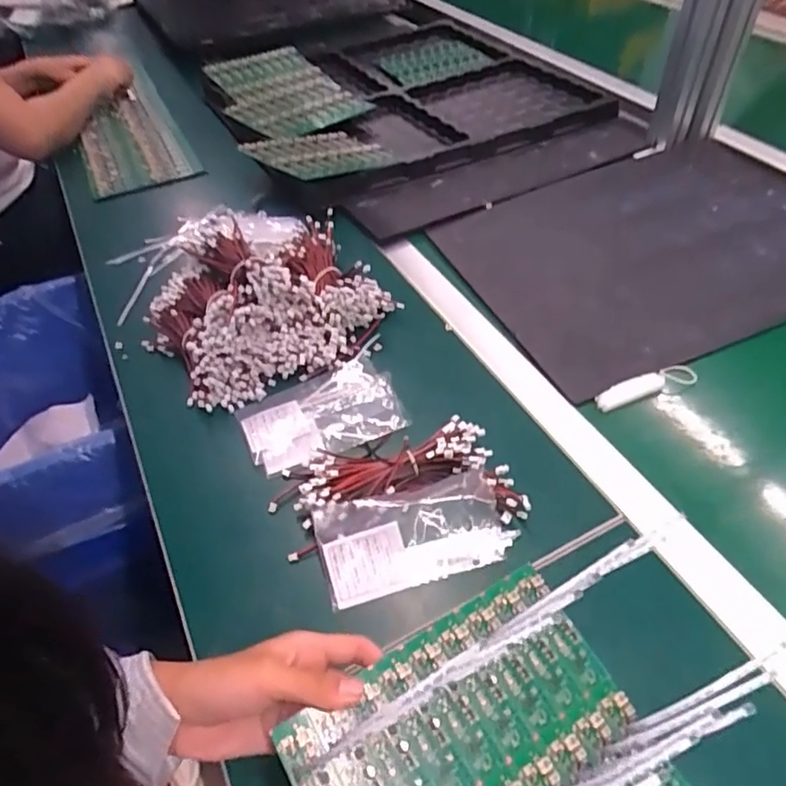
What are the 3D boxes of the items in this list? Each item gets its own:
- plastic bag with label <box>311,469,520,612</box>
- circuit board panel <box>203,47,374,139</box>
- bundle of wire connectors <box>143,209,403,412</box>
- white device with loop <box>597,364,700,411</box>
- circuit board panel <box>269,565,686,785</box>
[{"bbox_3d":[0.017,0.116,0.476,0.151,0.019,0.079,-14,67,-8],"label":"plastic bag with label"},{"bbox_3d":[-0.191,-0.525,1.011,0.210,0.032,0.322,-26,51,-17],"label":"circuit board panel"},{"bbox_3d":[-0.135,-0.102,0.630,0.243,0.093,0.182,-30,53,-20],"label":"bundle of wire connectors"},{"bbox_3d":[0.248,-0.006,0.577,0.106,0.013,0.024,-16,49,-9],"label":"white device with loop"},{"bbox_3d":[0.056,0.217,0.331,0.193,0.006,0.161,-24,64,-25],"label":"circuit board panel"}]

